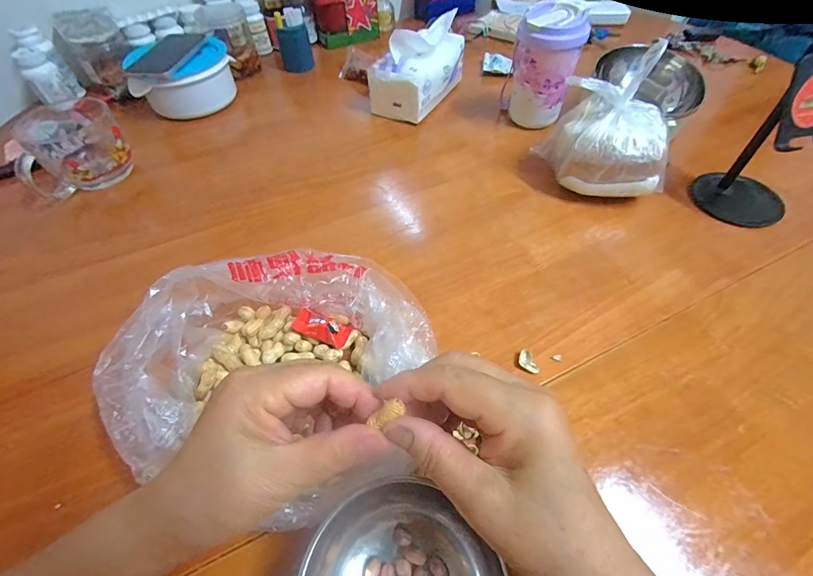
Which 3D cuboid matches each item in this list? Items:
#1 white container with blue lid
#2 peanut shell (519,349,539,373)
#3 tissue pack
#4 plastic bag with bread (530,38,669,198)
[{"bbox_3d":[-0.381,-0.349,0.636,0.156,0.086,0.157,35,62,25],"label":"white container with blue lid"},{"bbox_3d":[0.109,0.067,0.338,0.014,0.005,0.022,-15,54,-9],"label":"peanut shell"},{"bbox_3d":[0.021,-0.346,0.591,0.088,0.104,0.165,27,59,21],"label":"tissue pack"},{"bbox_3d":[0.227,-0.168,0.438,0.121,0.114,0.106,-1,53,2],"label":"plastic bag with bread"}]

